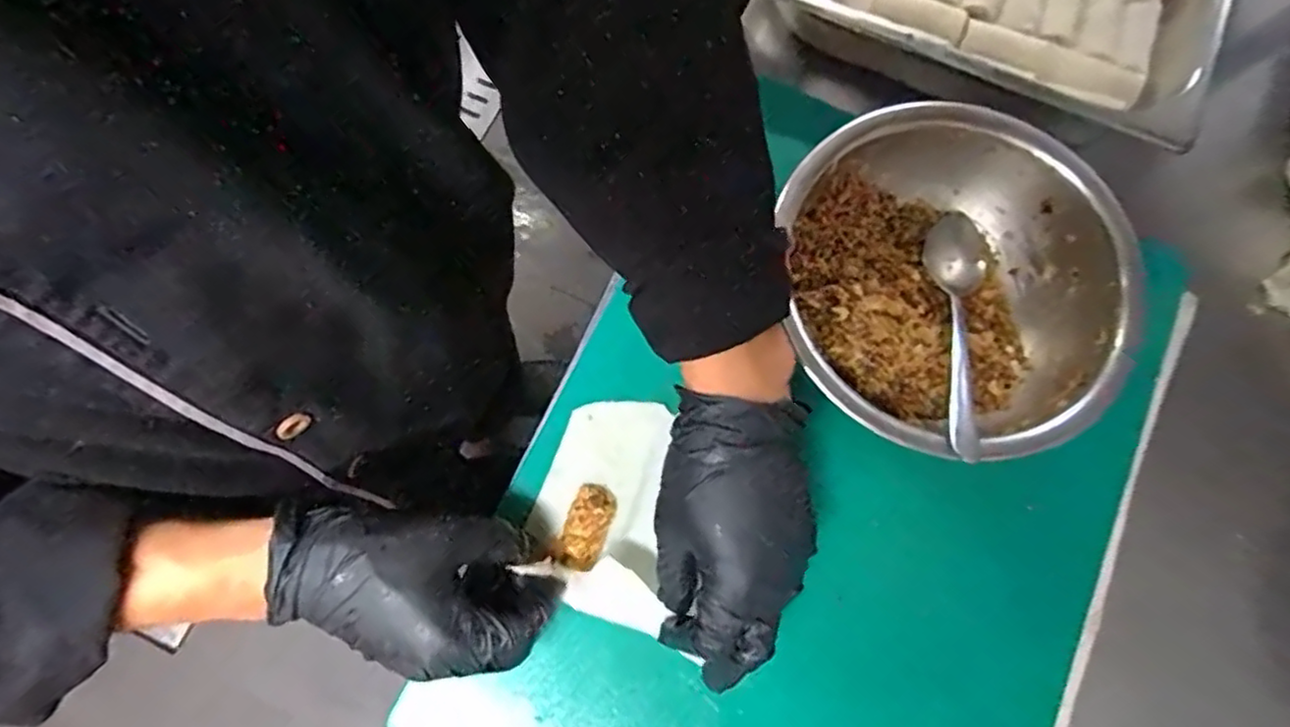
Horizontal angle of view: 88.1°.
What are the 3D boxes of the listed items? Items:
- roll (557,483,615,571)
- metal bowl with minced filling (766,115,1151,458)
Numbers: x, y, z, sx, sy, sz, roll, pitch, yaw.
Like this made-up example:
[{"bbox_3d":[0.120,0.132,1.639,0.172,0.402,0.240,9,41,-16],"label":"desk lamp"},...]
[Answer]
[{"bbox_3d":[-0.034,0.098,0.398,0.025,0.015,0.049,19,76,4],"label":"roll"},{"bbox_3d":[0.186,-0.044,0.415,0.186,0.081,0.204,0,76,-1],"label":"metal bowl with minced filling"}]

